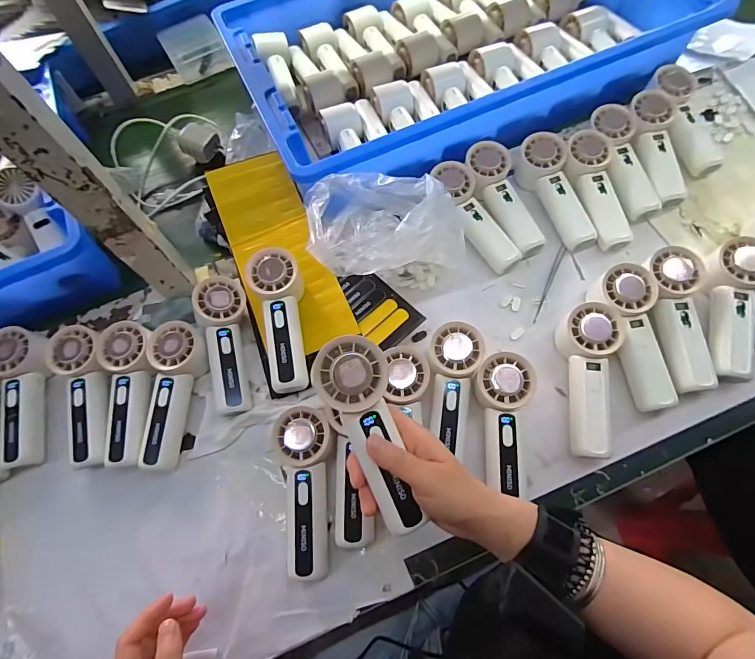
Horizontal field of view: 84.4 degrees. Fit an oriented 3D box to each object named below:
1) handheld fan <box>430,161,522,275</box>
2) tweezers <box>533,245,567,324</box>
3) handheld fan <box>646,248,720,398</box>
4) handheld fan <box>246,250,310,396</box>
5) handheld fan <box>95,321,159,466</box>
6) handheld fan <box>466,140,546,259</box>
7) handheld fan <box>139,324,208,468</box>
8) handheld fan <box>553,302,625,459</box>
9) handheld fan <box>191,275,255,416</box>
[{"bbox_3d":[0.118,-0.137,0.514,0.051,0.042,0.152,-27,68,-5],"label":"handheld fan"},{"bbox_3d":[0.206,-0.056,0.501,0.009,0.010,0.117,26,72,12],"label":"tweezers"},{"bbox_3d":[0.318,-0.012,0.436,0.059,0.034,0.151,-1,68,2],"label":"handheld fan"},{"bbox_3d":[-0.101,-0.009,0.453,0.055,0.055,0.154,-15,68,0],"label":"handheld fan"},{"bbox_3d":[-0.273,0.068,0.457,0.061,0.039,0.156,-14,68,1],"label":"handheld fan"},{"bbox_3d":[0.157,-0.163,0.521,0.052,0.032,0.152,-16,69,-4],"label":"handheld fan"},{"bbox_3d":[-0.226,0.071,0.453,0.055,0.034,0.155,4,81,4],"label":"handheld fan"},{"bbox_3d":[0.222,0.052,0.429,0.059,0.050,0.152,-1,69,5],"label":"handheld fan"},{"bbox_3d":[-0.177,0.017,0.467,0.060,0.045,0.155,-10,68,2],"label":"handheld fan"}]

